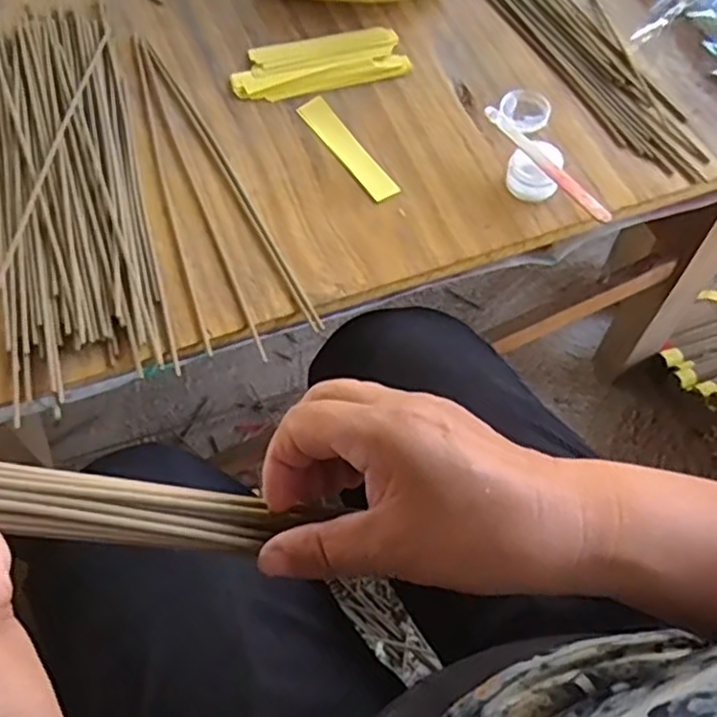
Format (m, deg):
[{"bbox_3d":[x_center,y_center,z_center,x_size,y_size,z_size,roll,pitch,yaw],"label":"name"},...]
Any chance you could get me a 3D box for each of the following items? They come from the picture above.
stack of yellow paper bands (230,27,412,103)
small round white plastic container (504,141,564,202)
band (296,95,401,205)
[{"bbox_3d":[-0.033,-0.240,0.559,0.138,0.006,0.067,-11,62,-5],"label":"stack of yellow paper bands"},{"bbox_3d":[0.125,-0.133,0.493,0.036,0.029,0.032,15,63,8],"label":"small round white plastic container"},{"bbox_3d":[-0.008,-0.159,0.521,0.023,0.006,0.111,-31,66,-15],"label":"band"}]

